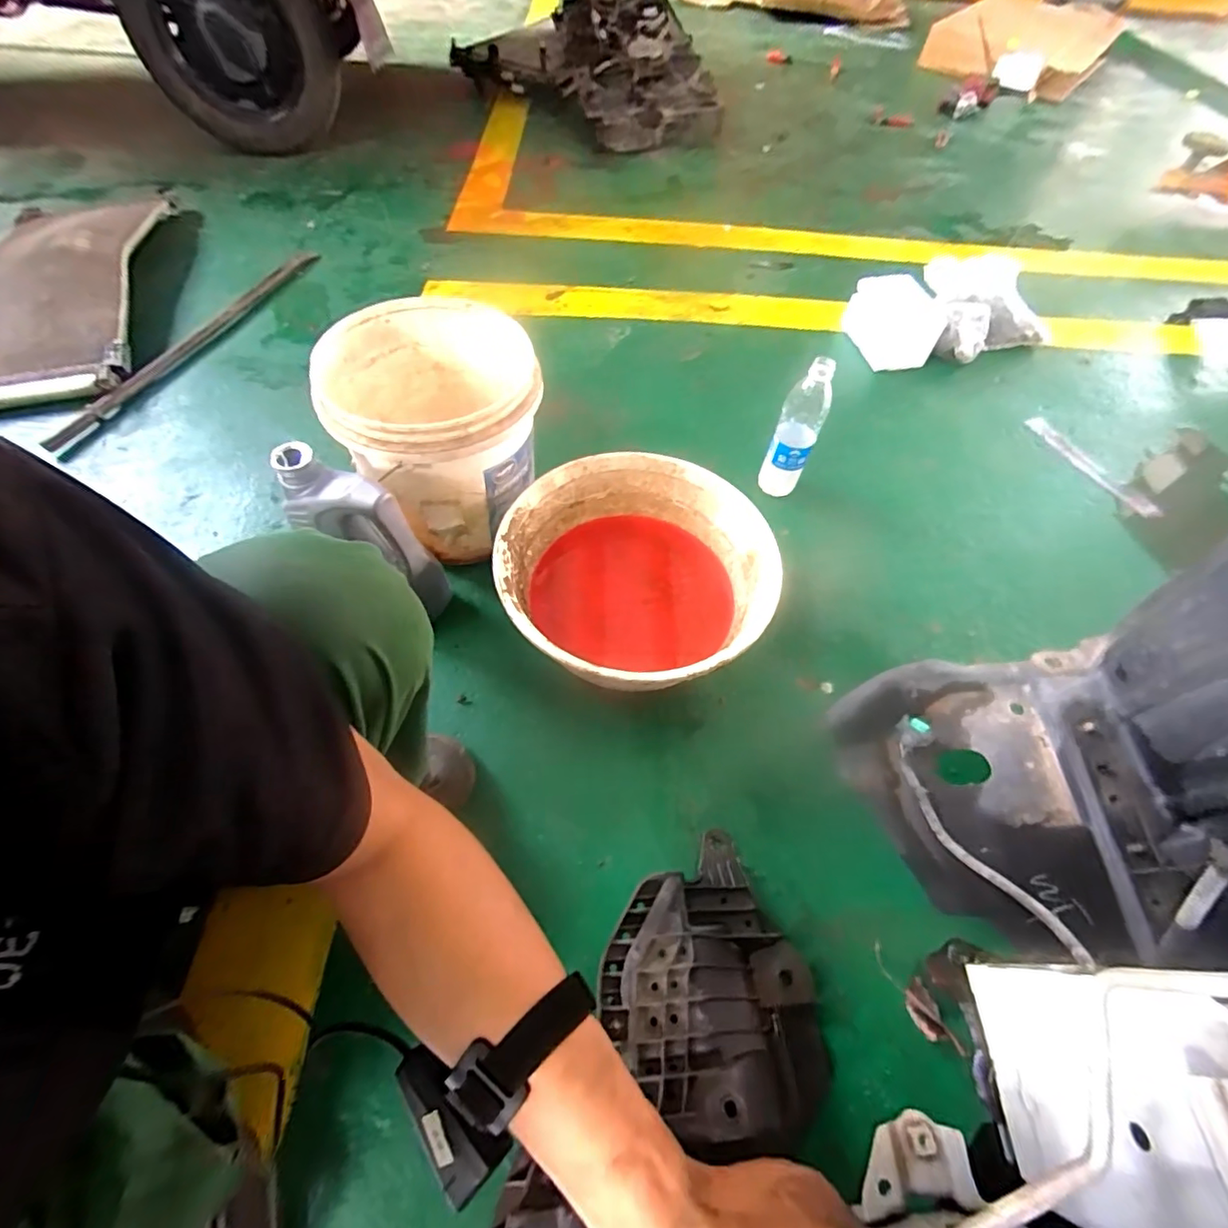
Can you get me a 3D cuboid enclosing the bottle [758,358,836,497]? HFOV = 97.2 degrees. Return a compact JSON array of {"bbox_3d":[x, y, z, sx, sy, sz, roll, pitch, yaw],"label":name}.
[{"bbox_3d":[0.282,-0.279,0.841,0.065,0.213,0.054,23,62,9],"label":"bottle"}]

